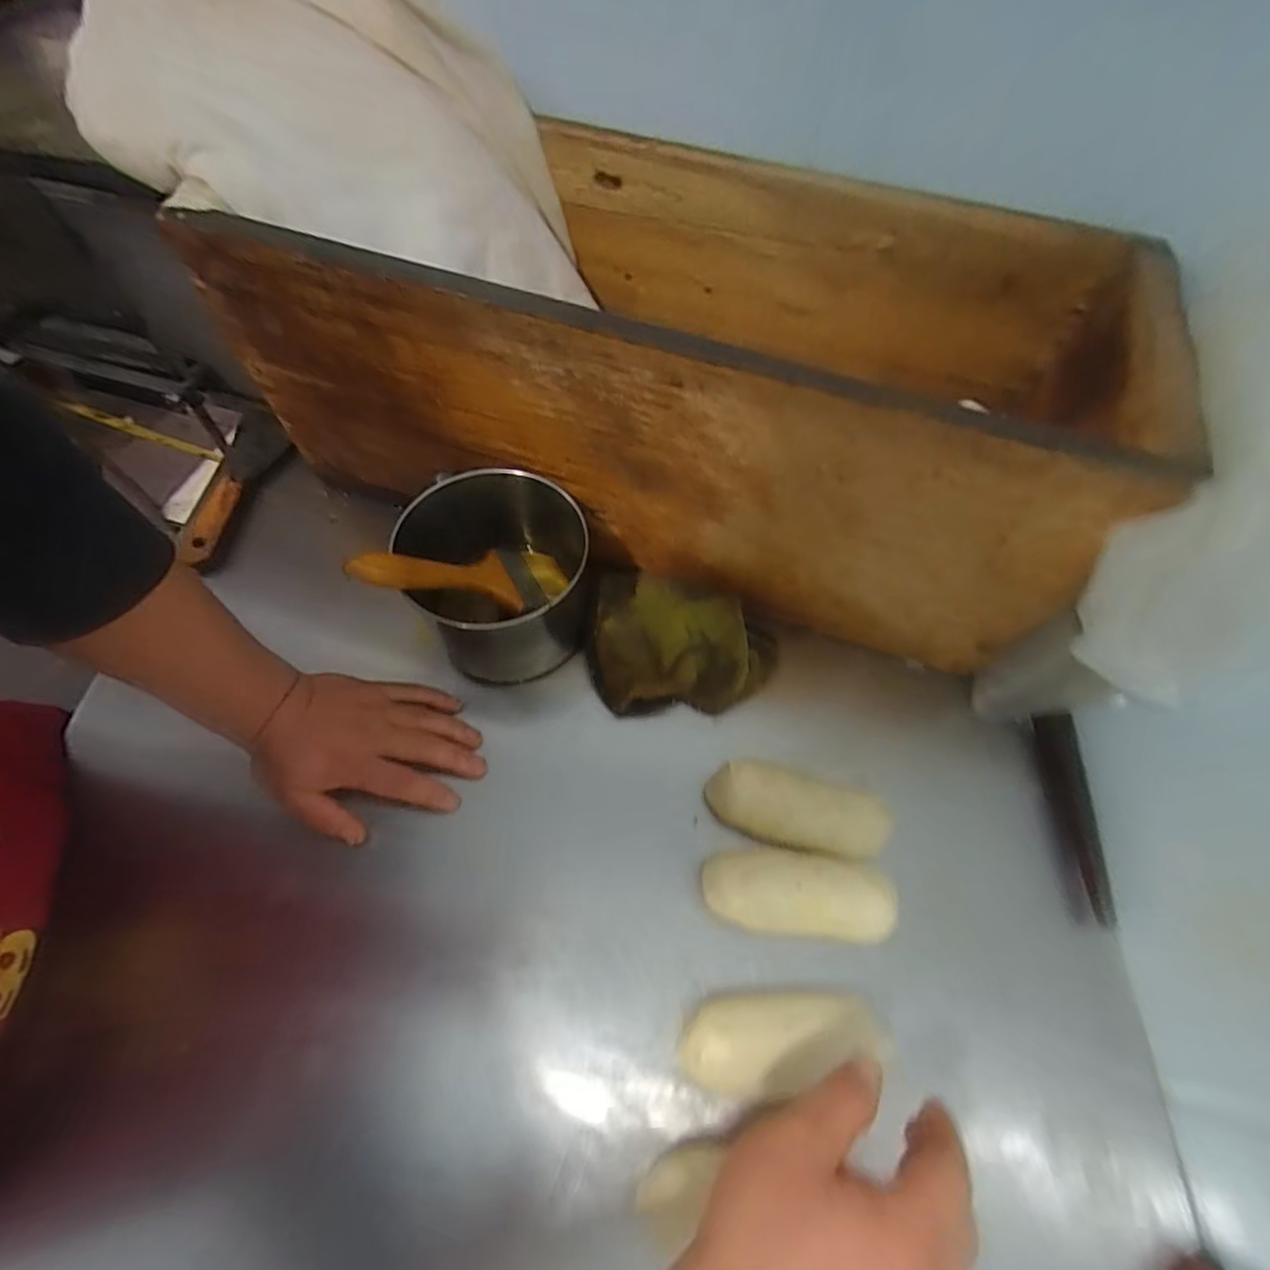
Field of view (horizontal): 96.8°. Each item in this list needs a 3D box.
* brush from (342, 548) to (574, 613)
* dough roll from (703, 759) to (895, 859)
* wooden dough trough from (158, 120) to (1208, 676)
[{"bbox_3d":[-0.125,-0.047,0.437,0.190,0.022,0.053,-4,51,-55],"label":"brush"},{"bbox_3d":[0.118,0.125,0.411,0.125,0.035,0.054,15,63,6],"label":"dough roll"},{"bbox_3d":[0.033,-0.210,0.464,0.600,0.217,0.253,19,63,8],"label":"wooden dough trough"}]

